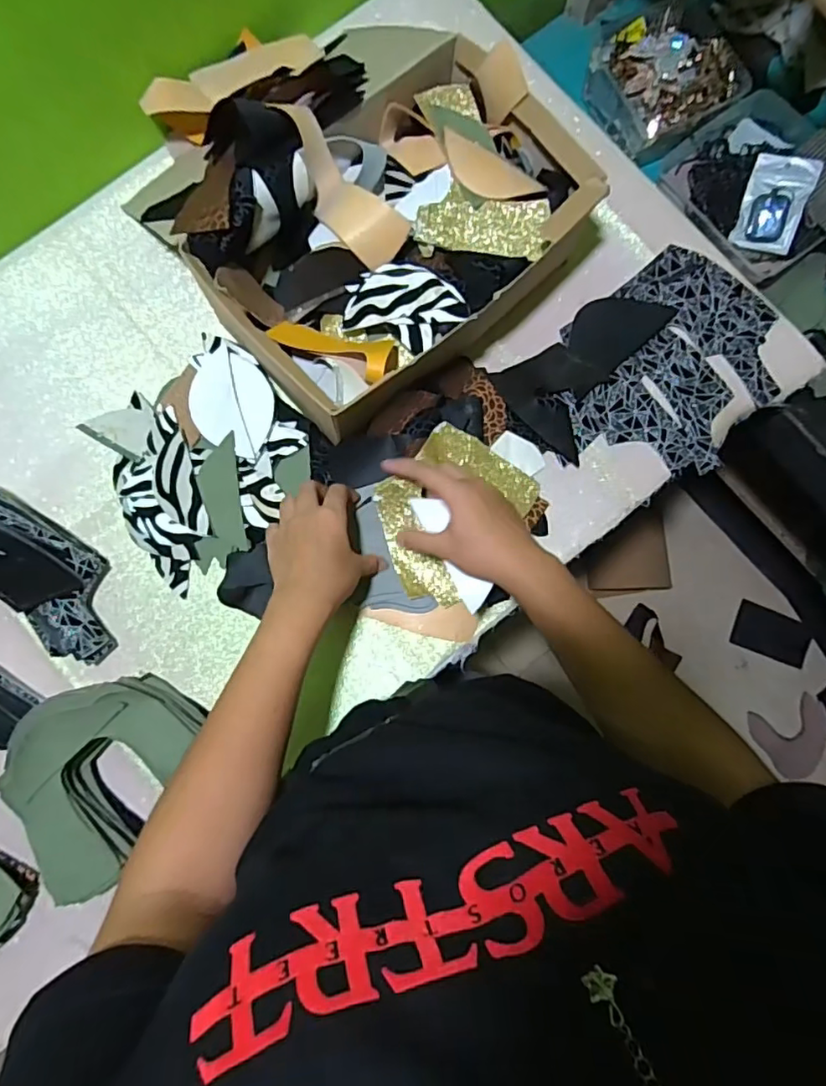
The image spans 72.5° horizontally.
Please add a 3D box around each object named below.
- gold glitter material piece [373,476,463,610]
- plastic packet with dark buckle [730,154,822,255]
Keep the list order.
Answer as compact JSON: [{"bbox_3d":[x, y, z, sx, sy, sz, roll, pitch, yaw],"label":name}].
[{"bbox_3d":[0.000,0.004,0.519,0.044,0.019,0.127,-23,96,-5],"label":"gold glitter material piece"},{"bbox_3d":[0.424,-0.397,0.662,0.066,0.013,0.094,24,123,24],"label":"plastic packet with dark buckle"}]

